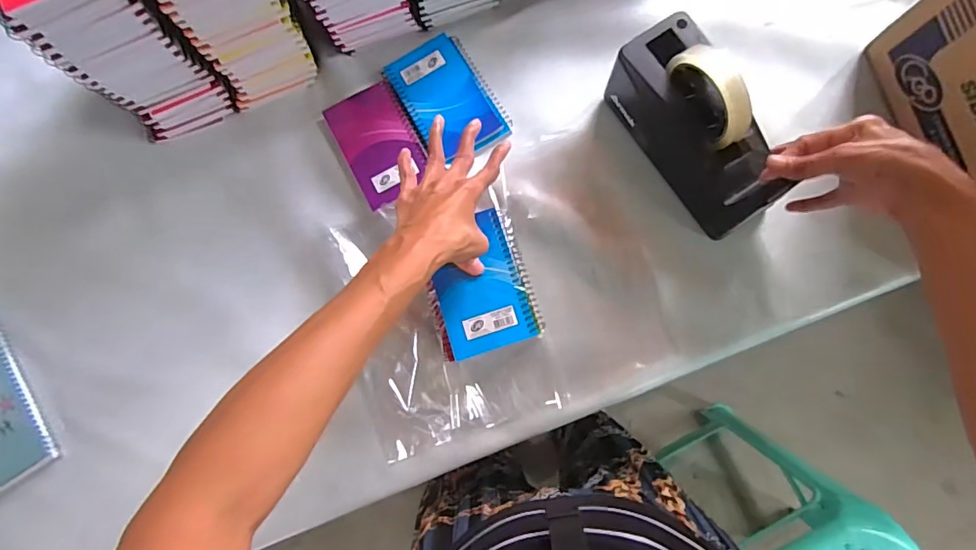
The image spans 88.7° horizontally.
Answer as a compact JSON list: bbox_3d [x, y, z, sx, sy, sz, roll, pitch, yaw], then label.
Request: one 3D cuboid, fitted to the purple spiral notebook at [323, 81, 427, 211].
[{"bbox_3d":[-0.120,-0.146,0.553,0.080,0.007,0.129,-29,81,-1],"label":"purple spiral notebook"}]

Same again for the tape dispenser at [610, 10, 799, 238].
[{"bbox_3d":[0.205,-0.145,0.479,0.075,0.110,0.197,-33,82,-2],"label":"tape dispenser"}]

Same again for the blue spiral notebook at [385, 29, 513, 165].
[{"bbox_3d":[-0.045,-0.199,0.561,0.096,0.011,0.143,-30,81,-1],"label":"blue spiral notebook"}]

